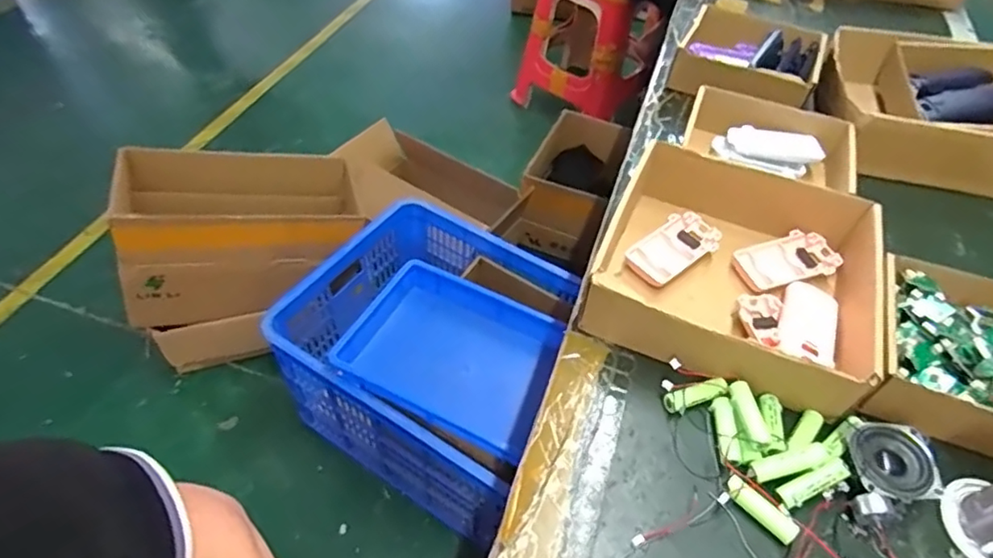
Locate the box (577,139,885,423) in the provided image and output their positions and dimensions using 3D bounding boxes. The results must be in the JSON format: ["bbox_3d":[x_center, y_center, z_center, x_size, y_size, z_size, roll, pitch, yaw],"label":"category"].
[{"bbox_3d":[0.205,-0.011,0.501,0.205,0.069,0.209,20,51,13],"label":"box"}]

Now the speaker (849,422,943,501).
[{"bbox_3d":[0.274,0.129,0.405,0.051,0.027,0.050,2,49,-2],"label":"speaker"}]

